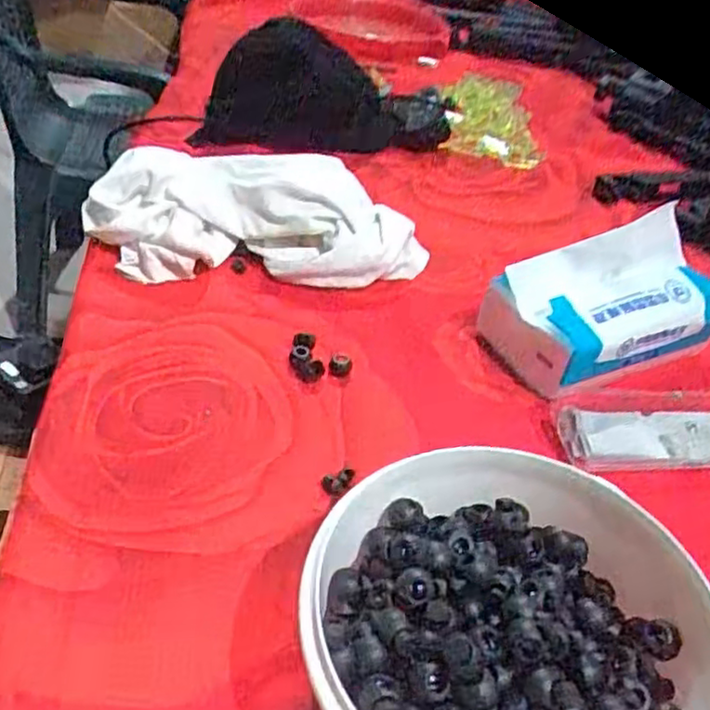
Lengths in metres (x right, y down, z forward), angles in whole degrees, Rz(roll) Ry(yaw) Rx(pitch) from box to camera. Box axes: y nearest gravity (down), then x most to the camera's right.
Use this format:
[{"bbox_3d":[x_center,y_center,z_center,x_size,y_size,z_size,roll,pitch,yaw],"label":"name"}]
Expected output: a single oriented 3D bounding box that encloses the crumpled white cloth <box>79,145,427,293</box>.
[{"bbox_3d":[-0.075,-0.109,0.558,0.269,0.074,0.087,4,38,-4],"label":"crumpled white cloth"}]

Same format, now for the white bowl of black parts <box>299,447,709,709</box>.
[{"bbox_3d":[0.066,0.123,0.285,0.177,0.071,0.165,6,39,-5],"label":"white bowl of black parts"}]

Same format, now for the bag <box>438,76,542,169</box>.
[{"bbox_3d":[0.161,-0.296,0.848,0.116,0.042,0.216,8,38,0],"label":"bag"}]

